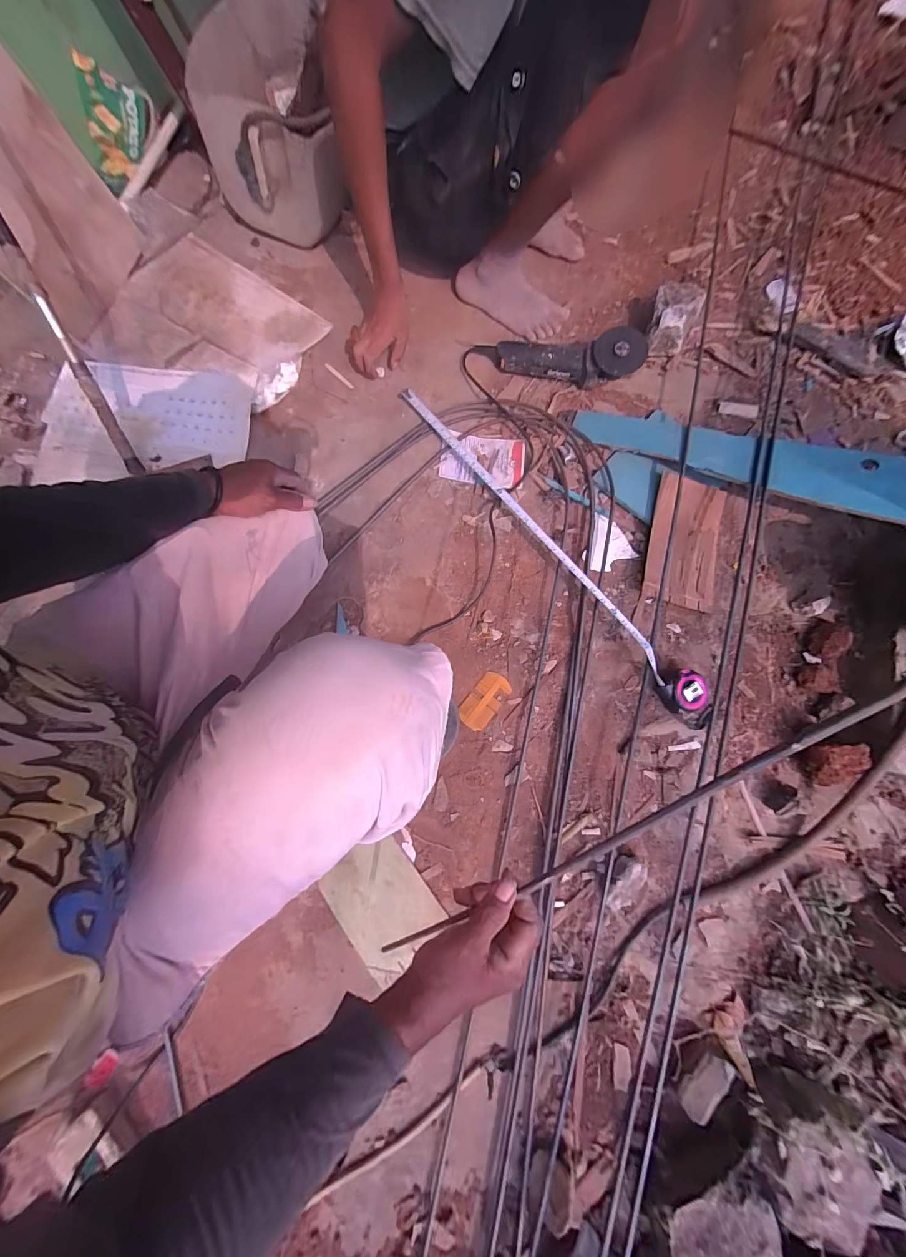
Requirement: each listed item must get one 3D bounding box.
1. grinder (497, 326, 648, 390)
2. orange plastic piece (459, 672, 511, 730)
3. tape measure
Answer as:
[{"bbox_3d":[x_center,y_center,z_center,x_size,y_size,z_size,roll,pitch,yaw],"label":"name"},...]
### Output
[{"bbox_3d":[0.240,-0.555,0.832,0.294,0.082,0.087,10,78,16],"label":"grinder"},{"bbox_3d":[0.055,0.127,0.700,0.054,0.005,0.103,38,79,9],"label":"orange plastic piece"},{"bbox_3d":[0.158,-0.157,0.734,0.063,0.063,0.825,-39,79,-9],"label":"tape measure"}]

